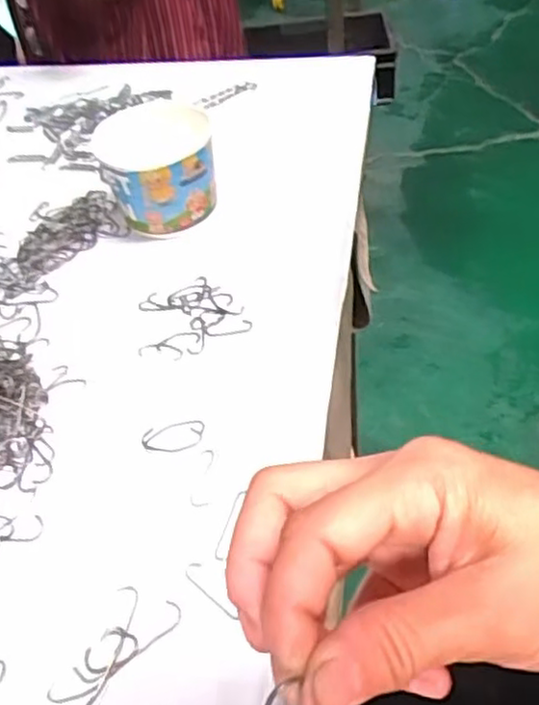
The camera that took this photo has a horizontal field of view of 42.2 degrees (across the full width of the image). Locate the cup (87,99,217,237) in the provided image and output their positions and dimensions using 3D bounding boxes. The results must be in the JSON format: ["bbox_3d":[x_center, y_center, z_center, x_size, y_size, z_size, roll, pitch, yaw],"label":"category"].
[{"bbox_3d":[-0.088,-0.145,0.561,0.085,0.081,0.079,-4,48,4],"label":"cup"}]

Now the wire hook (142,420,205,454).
[{"bbox_3d":[-0.060,0.052,0.433,0.039,0.004,0.022,-8,48,0],"label":"wire hook"}]

